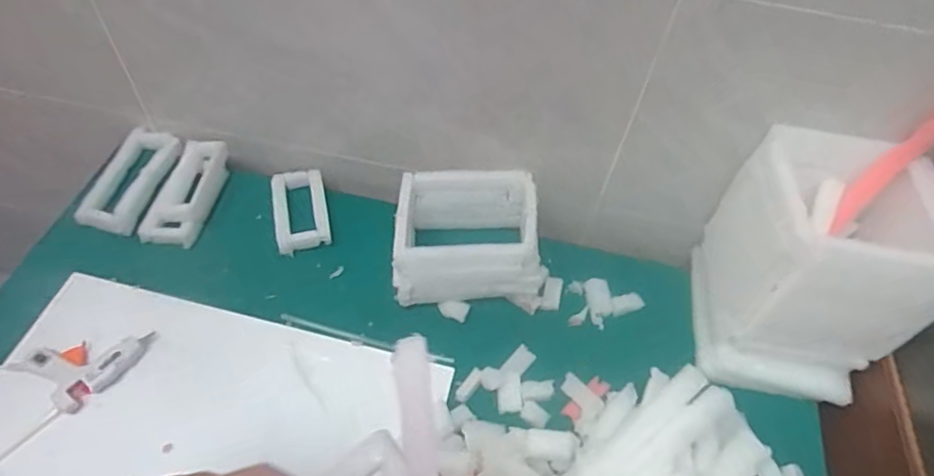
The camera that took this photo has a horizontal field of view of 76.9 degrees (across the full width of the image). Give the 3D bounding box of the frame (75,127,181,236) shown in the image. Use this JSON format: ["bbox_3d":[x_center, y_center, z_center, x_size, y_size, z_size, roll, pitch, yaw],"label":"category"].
[{"bbox_3d":[-0.574,-0.102,1.001,0.111,0.026,0.204,13,54,4],"label":"frame"}]

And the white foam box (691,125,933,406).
[{"bbox_3d":[0.478,0.048,0.830,0.230,0.296,0.236,15,55,6],"label":"white foam box"}]

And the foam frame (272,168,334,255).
[{"bbox_3d":[-0.280,-0.046,0.990,0.085,0.025,0.152,-10,56,-12],"label":"foam frame"}]

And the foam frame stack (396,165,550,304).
[{"bbox_3d":[-0.001,-0.012,0.924,0.230,0.147,0.205,-3,55,-7],"label":"foam frame stack"}]

